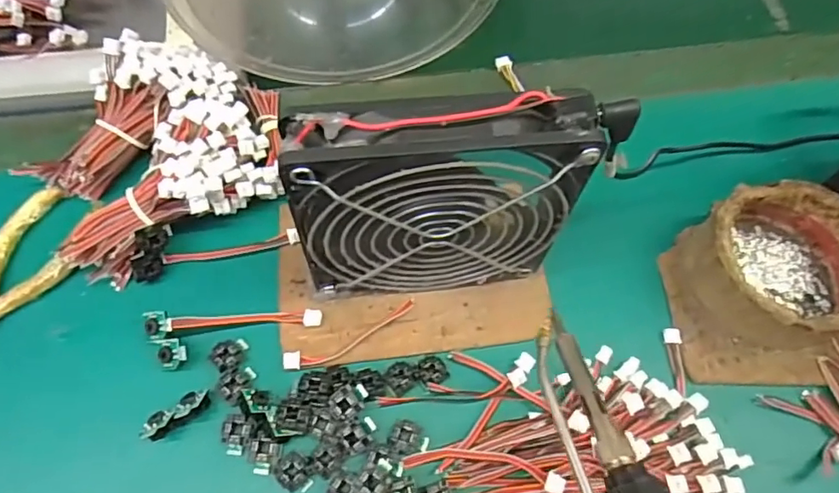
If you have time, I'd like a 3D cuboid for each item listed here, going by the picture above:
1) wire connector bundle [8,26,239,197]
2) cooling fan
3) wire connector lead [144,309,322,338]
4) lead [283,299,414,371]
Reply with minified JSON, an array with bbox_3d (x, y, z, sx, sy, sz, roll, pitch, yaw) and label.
[{"bbox_3d":[-0.166,-0.071,0.309,0.123,0.047,0.054,-44,73,-3],"label":"wire connector bundle"},{"bbox_3d":[0.009,-0.015,0.243,0.122,0.129,0.029,-6,65,-6],"label":"cooling fan"},{"bbox_3d":[-0.093,0.039,0.276,0.084,0.012,0.013,-2,64,-4],"label":"wire connector lead"},{"bbox_3d":[-0.033,0.046,0.278,0.072,0.006,0.013,-23,67,-13],"label":"lead"}]

